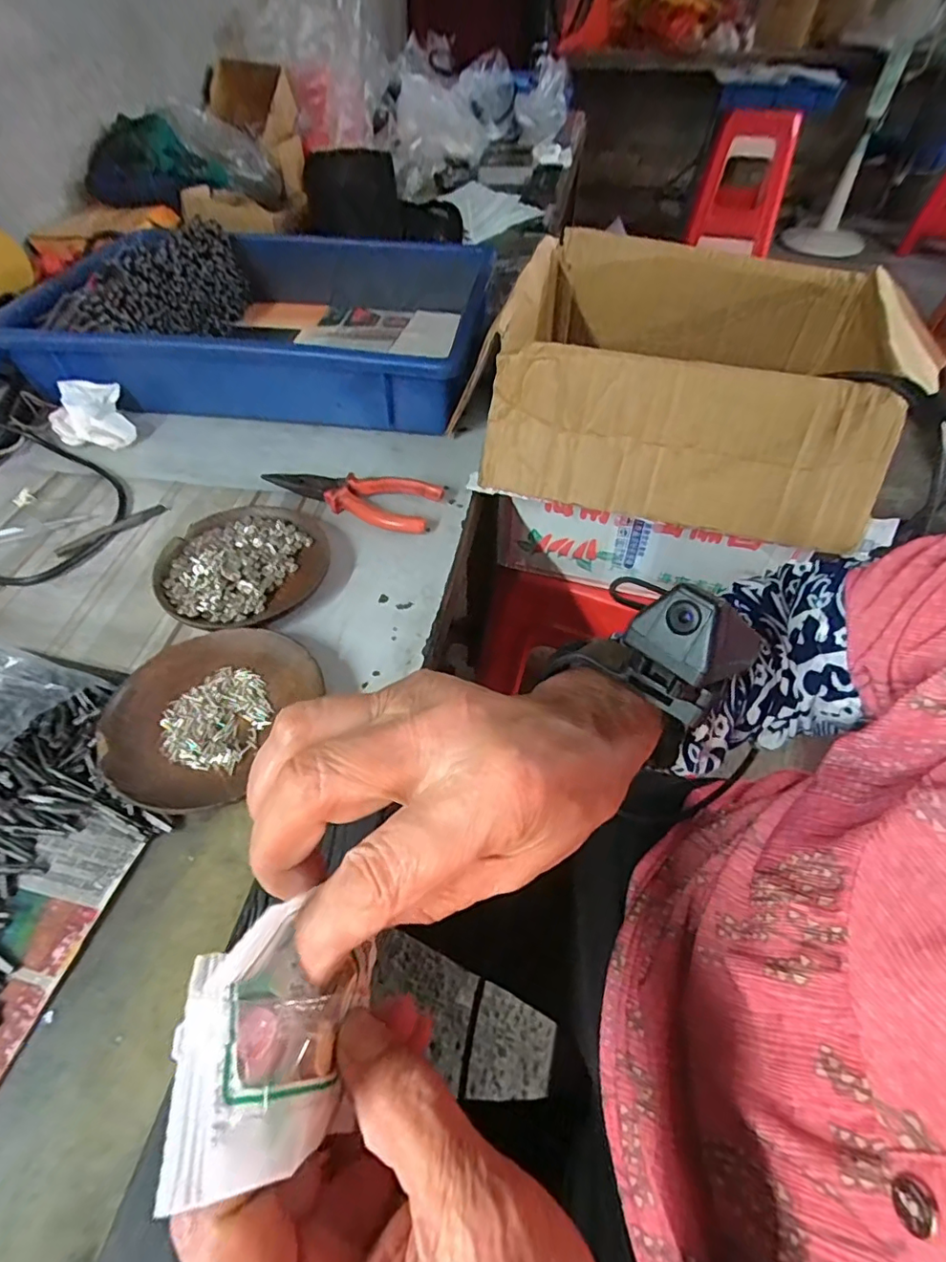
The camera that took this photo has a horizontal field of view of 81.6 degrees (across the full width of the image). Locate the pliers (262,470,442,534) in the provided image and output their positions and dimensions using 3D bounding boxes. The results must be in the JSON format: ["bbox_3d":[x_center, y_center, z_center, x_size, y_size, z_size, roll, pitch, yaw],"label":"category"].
[{"bbox_3d":[-0.097,-0.112,0.441,0.140,0.015,0.051,16,53,13],"label":"pliers"}]

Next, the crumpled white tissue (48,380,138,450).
[{"bbox_3d":[-0.334,-0.188,0.482,0.062,0.048,0.068,-31,57,-22],"label":"crumpled white tissue"}]

